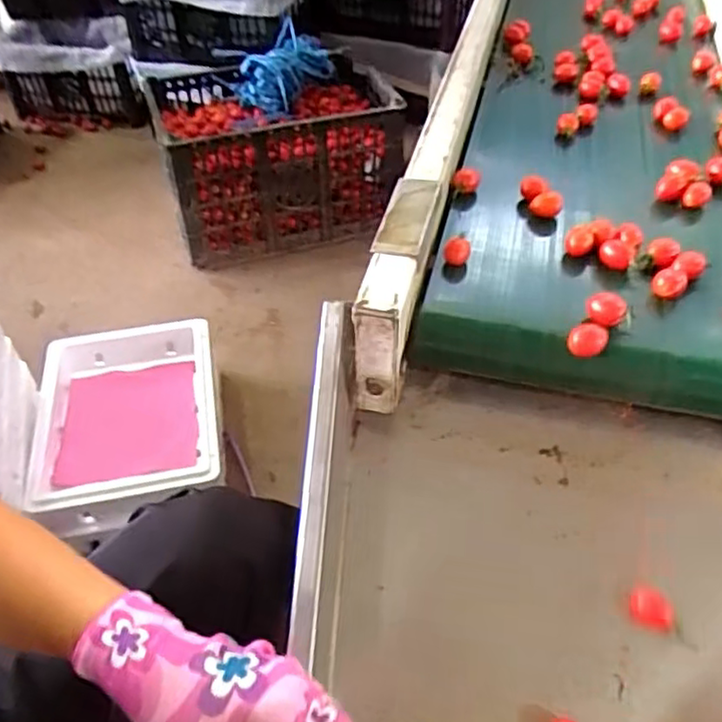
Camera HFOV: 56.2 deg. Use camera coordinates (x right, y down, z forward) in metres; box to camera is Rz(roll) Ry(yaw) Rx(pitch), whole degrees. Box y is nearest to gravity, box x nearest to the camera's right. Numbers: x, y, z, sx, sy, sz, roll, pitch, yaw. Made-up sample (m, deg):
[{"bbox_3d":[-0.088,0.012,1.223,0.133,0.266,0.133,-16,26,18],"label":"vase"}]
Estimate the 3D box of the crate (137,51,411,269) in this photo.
[{"bbox_3d":[-0.182,-0.447,1.490,0.481,0.291,0.313,-12,43,-12],"label":"crate"}]

